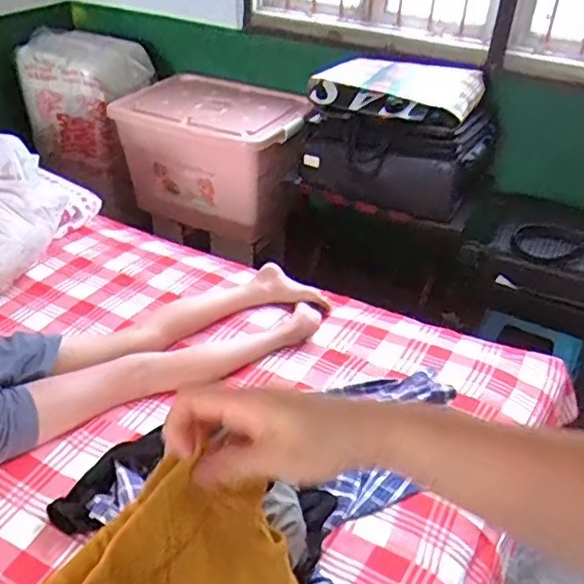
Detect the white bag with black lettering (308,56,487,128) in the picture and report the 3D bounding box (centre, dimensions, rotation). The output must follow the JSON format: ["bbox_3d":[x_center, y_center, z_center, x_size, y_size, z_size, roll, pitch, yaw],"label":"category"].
[{"bbox_3d":[0.308,-0.612,1.800,0.457,0.076,0.331,22,56,24],"label":"white bag with black lettering"}]

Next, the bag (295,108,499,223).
[{"bbox_3d":[0.321,-0.437,1.893,0.505,0.270,0.319,20,40,23],"label":"bag"}]

